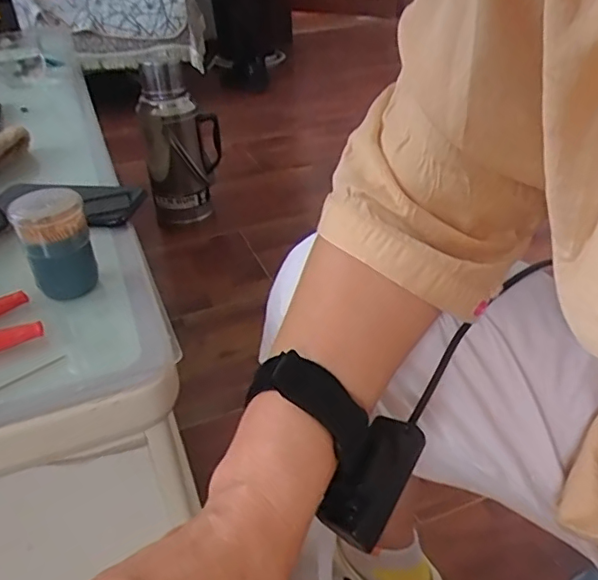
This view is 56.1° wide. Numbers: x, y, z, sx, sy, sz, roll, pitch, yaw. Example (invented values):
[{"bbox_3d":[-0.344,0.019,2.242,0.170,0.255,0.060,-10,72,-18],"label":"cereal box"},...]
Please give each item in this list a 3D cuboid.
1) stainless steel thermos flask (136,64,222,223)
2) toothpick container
[{"bbox_3d":[-0.284,-0.344,1.351,0.183,0.374,0.160,-7,35,-6],"label":"stainless steel thermos flask"},{"bbox_3d":[-0.182,-0.035,0.423,0.046,0.073,0.047,-20,38,-22],"label":"toothpick container"}]

